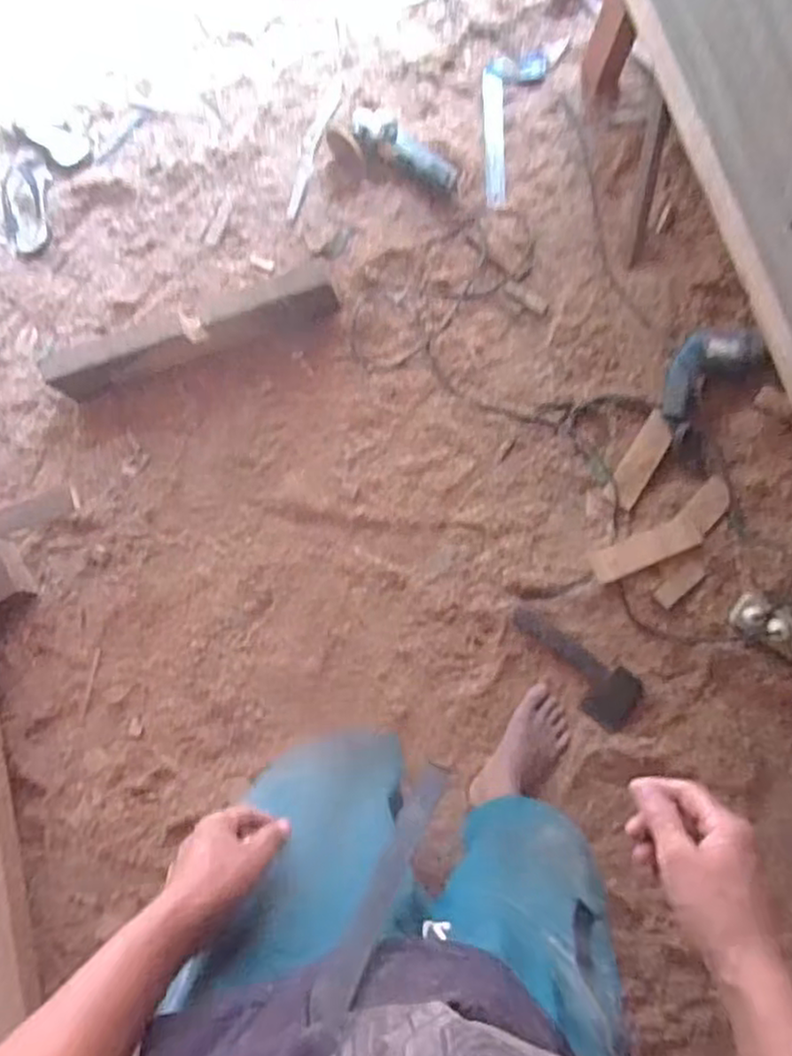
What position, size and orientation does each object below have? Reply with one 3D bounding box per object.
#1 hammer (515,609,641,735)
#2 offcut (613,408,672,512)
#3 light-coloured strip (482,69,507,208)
[{"bbox_3d":[0.322,0.257,1.281,0.264,0.033,0.104,36,88,10],"label":"hammer"},{"bbox_3d":[0.459,-0.126,1.298,0.057,0.010,0.182,31,96,22],"label":"offcut"},{"bbox_3d":[0.195,-0.768,1.368,0.040,0.008,0.263,-2,93,20],"label":"light-coloured strip"}]

